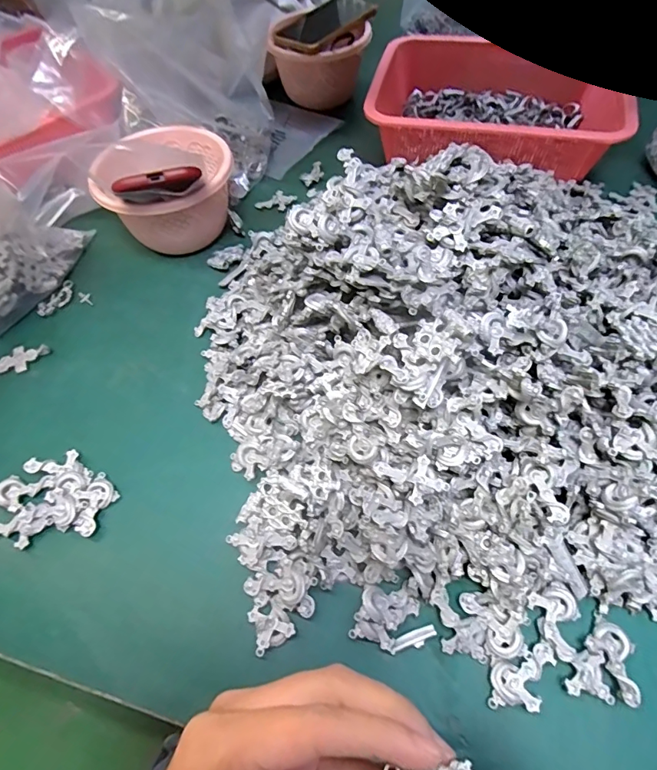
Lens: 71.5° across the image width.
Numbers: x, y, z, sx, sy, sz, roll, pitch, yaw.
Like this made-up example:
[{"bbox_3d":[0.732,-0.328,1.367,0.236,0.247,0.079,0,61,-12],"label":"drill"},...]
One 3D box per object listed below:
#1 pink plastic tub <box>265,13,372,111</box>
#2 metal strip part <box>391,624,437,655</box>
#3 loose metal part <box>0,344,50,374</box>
[{"bbox_3d":[-0.014,-0.458,0.664,0.129,0.099,0.119,-1,57,2],"label":"pink plastic tub"},{"bbox_3d":[0.057,0.170,0.304,0.032,0.004,0.010,-18,58,-8],"label":"metal strip part"},{"bbox_3d":[-0.309,-0.025,0.456,0.026,0.008,0.053,36,66,23],"label":"loose metal part"}]

